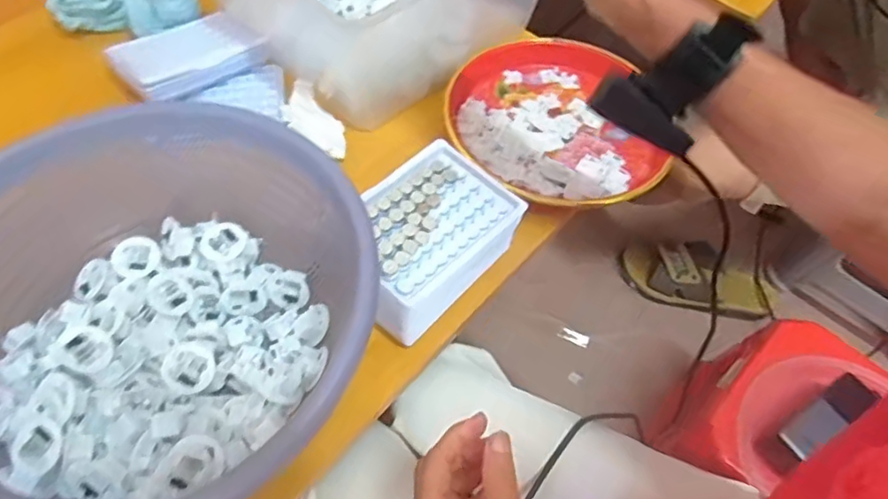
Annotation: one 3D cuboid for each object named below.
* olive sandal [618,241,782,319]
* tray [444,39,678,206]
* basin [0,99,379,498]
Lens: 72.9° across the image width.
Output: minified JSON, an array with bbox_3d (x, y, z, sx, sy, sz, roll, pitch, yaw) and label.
[{"bbox_3d":[0.460,0.054,1.064,0.278,0.074,0.102,13,57,4],"label":"olive sandal"},{"bbox_3d":[0.106,-0.127,0.596,0.202,0.027,0.215,2,57,-3],"label":"tray"},{"bbox_3d":[-0.194,0.044,0.398,0.281,0.103,0.276,2,57,-3],"label":"basin"}]

